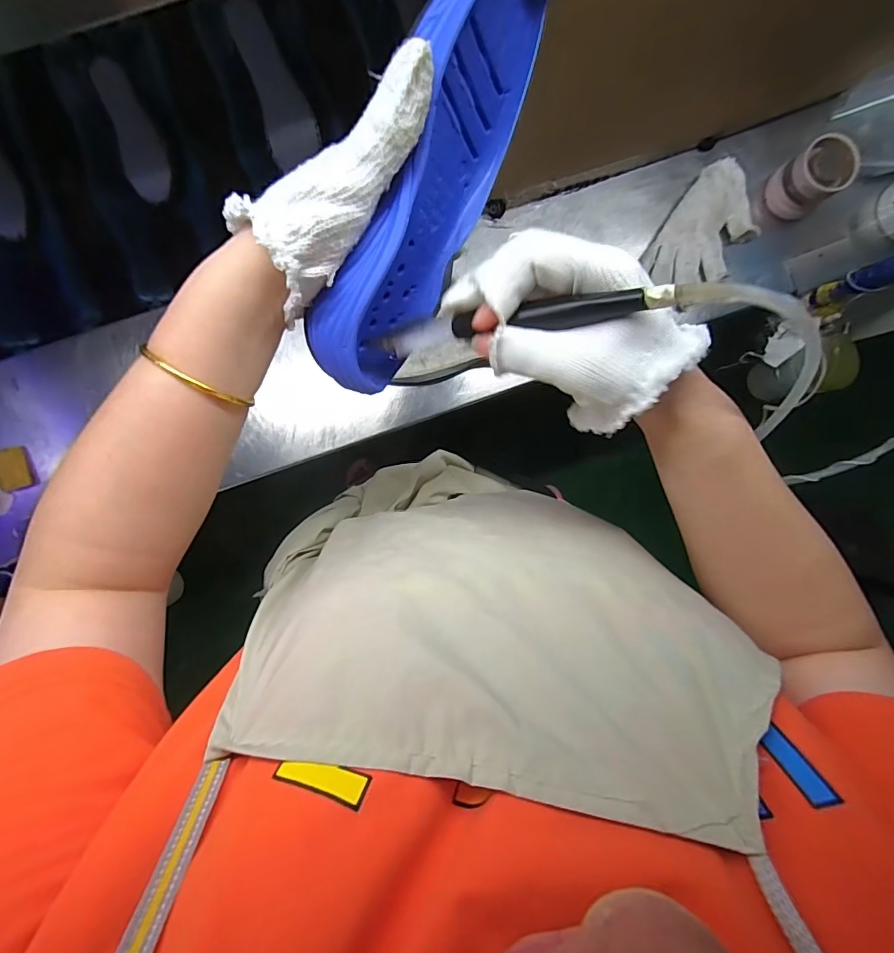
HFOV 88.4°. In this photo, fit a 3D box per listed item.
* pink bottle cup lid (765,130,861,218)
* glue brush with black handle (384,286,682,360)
[{"bbox_3d":[0.446,-0.367,0.566,0.059,0.070,0.064,0,91,-2],"label":"pink bottle cup lid"},{"bbox_3d":[0.034,-0.081,0.239,0.151,0.018,0.018,0,92,30],"label":"glue brush with black handle"}]

